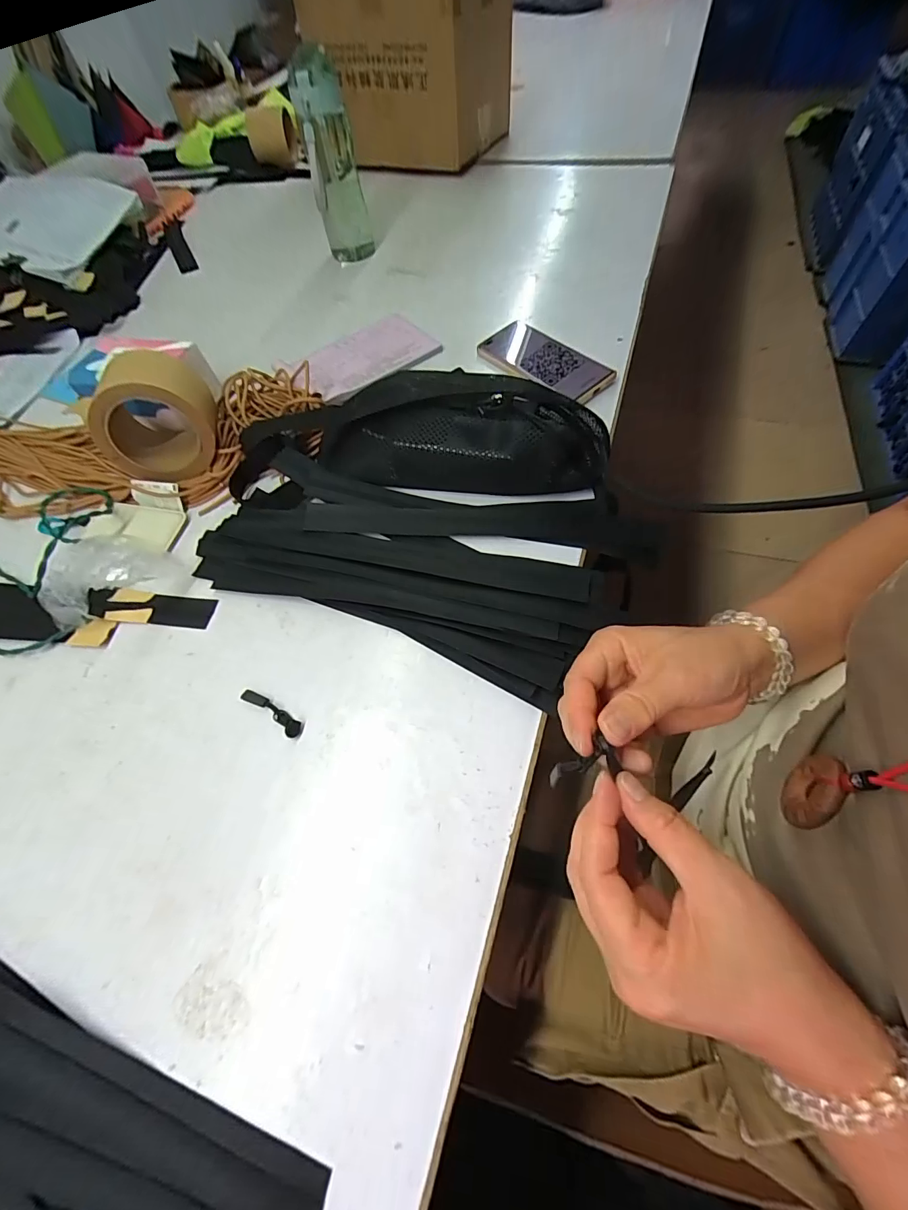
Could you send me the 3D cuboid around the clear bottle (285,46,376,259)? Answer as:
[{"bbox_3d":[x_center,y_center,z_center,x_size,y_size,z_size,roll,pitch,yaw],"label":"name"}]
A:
[{"bbox_3d":[-0.172,-0.633,0.639,0.069,0.212,0.070,-9,61,-1],"label":"clear bottle"}]

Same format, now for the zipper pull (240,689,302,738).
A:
[{"bbox_3d":[-0.147,0.085,0.352,0.061,0.004,0.014,27,66,17],"label":"zipper pull"}]

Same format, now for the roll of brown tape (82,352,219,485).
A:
[{"bbox_3d":[-0.307,-0.190,0.459,0.107,0.102,0.091,-22,62,-8],"label":"roll of brown tape"}]

